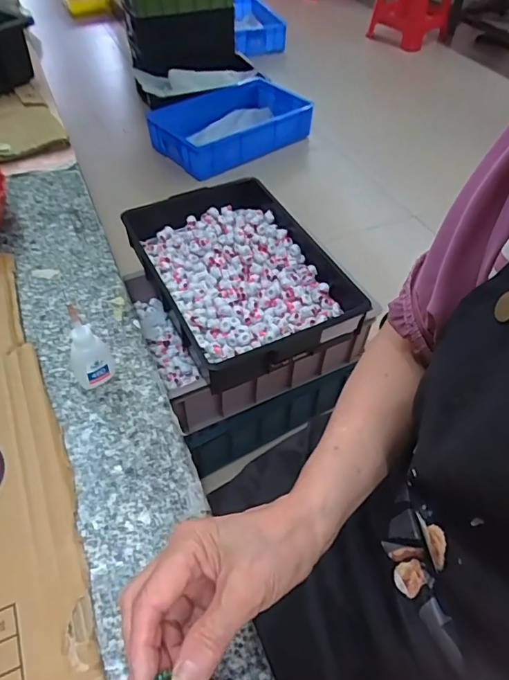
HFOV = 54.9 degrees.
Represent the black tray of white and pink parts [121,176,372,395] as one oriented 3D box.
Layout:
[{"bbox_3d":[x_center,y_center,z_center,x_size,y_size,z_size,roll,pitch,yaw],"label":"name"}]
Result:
[{"bbox_3d":[-0.022,-0.150,1.051,0.370,0.092,0.508,-20,52,-18],"label":"black tray of white and pink parts"}]

